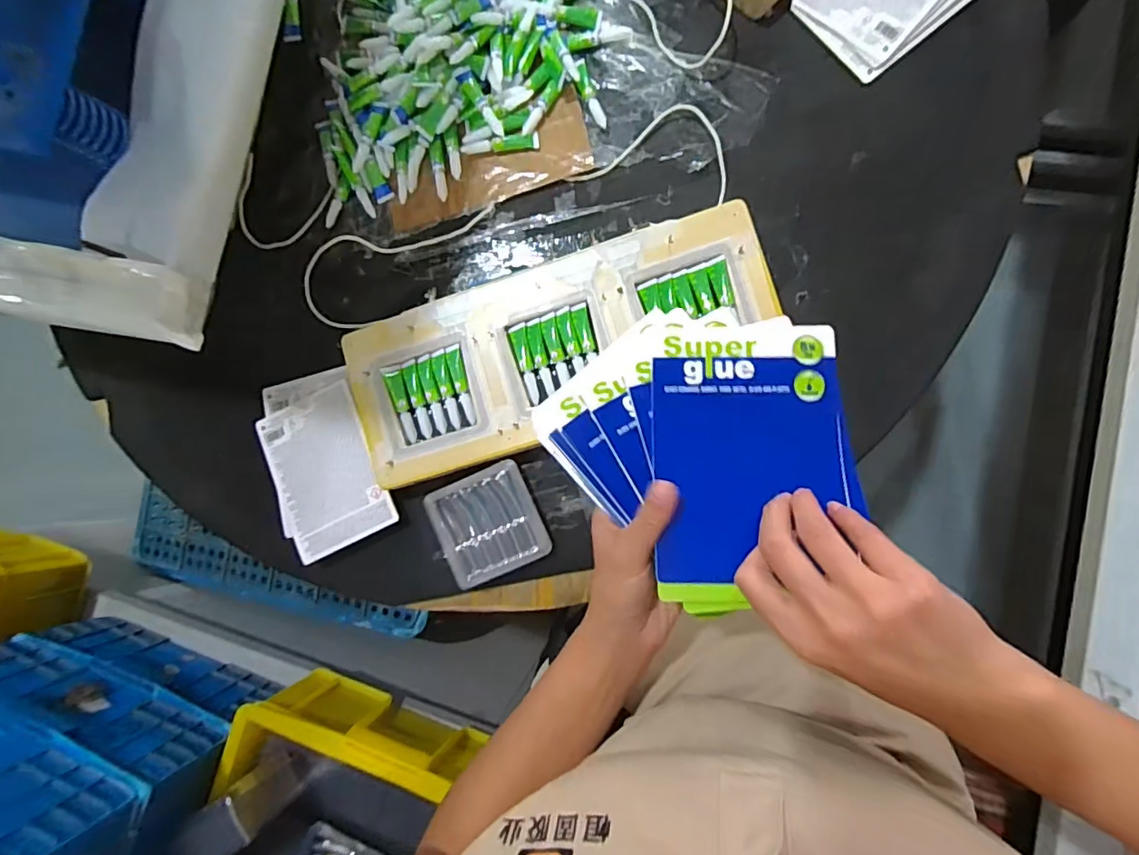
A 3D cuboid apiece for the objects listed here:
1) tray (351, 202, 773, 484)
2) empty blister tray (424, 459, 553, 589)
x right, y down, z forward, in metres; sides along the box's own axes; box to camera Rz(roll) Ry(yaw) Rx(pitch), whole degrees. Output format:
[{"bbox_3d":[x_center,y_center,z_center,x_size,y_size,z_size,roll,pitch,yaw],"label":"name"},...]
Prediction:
[{"bbox_3d":[-0.015,-0.085,0.535,0.422,0.030,0.166,-21,83,7],"label":"tray"},{"bbox_3d":[-0.083,0.099,0.548,0.104,0.015,0.104,-24,83,6],"label":"empty blister tray"}]

